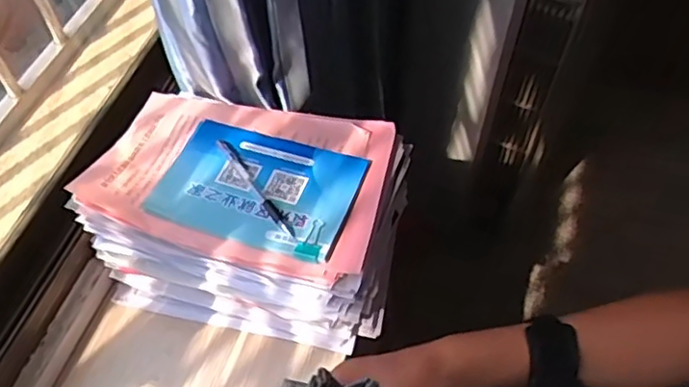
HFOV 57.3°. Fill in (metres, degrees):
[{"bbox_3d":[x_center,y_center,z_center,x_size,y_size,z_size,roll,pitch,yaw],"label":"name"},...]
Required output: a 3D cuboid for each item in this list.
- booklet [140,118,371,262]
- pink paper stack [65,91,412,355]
[{"bbox_3d":[-0.096,-0.010,0.711,0.214,0.010,0.148,14,54,13],"label":"booklet"},{"bbox_3d":[-0.108,0.014,0.755,0.340,0.140,0.256,12,57,9],"label":"pink paper stack"}]

